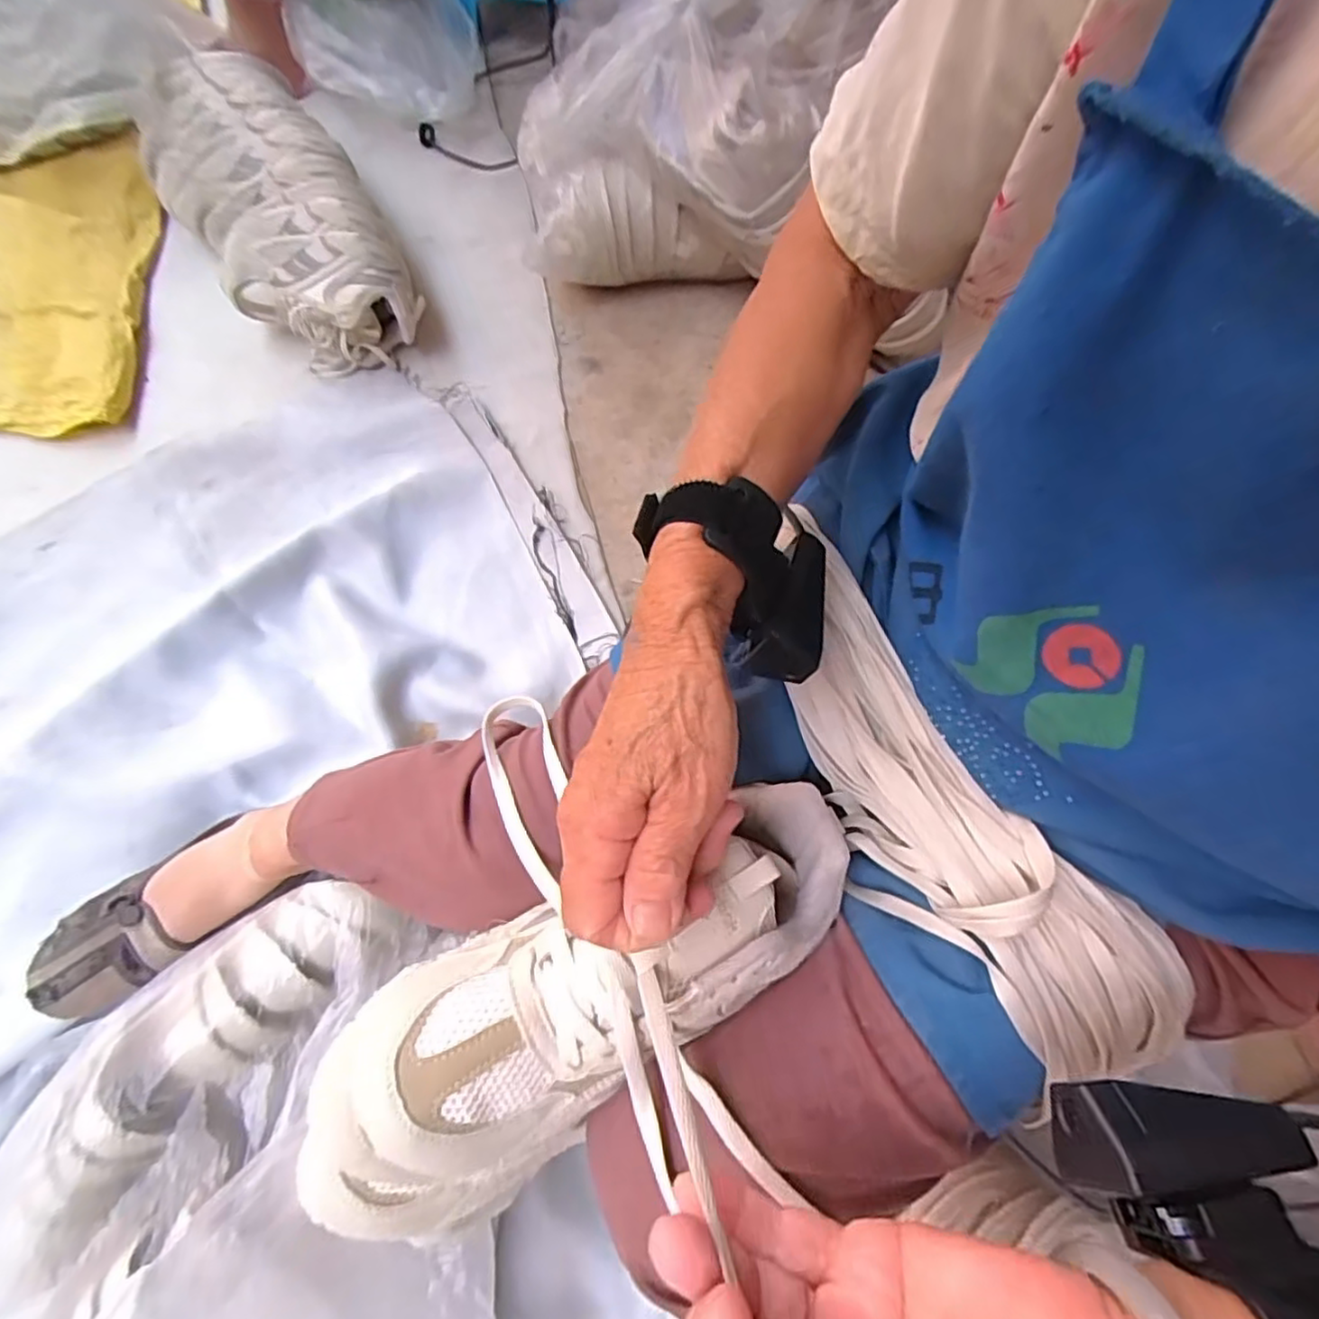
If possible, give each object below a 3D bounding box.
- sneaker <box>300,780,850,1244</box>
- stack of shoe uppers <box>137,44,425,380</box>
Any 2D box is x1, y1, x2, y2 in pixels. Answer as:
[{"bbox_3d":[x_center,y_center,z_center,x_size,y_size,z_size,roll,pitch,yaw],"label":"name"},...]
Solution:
[{"bbox_3d":[-0.024,0.143,0.295,0.267,0.093,0.093,-25,73,-16],"label":"sneaker"},{"bbox_3d":[-0.491,-0.573,0.855,0.207,0.134,0.489,-35,75,-13],"label":"stack of shoe uppers"}]

